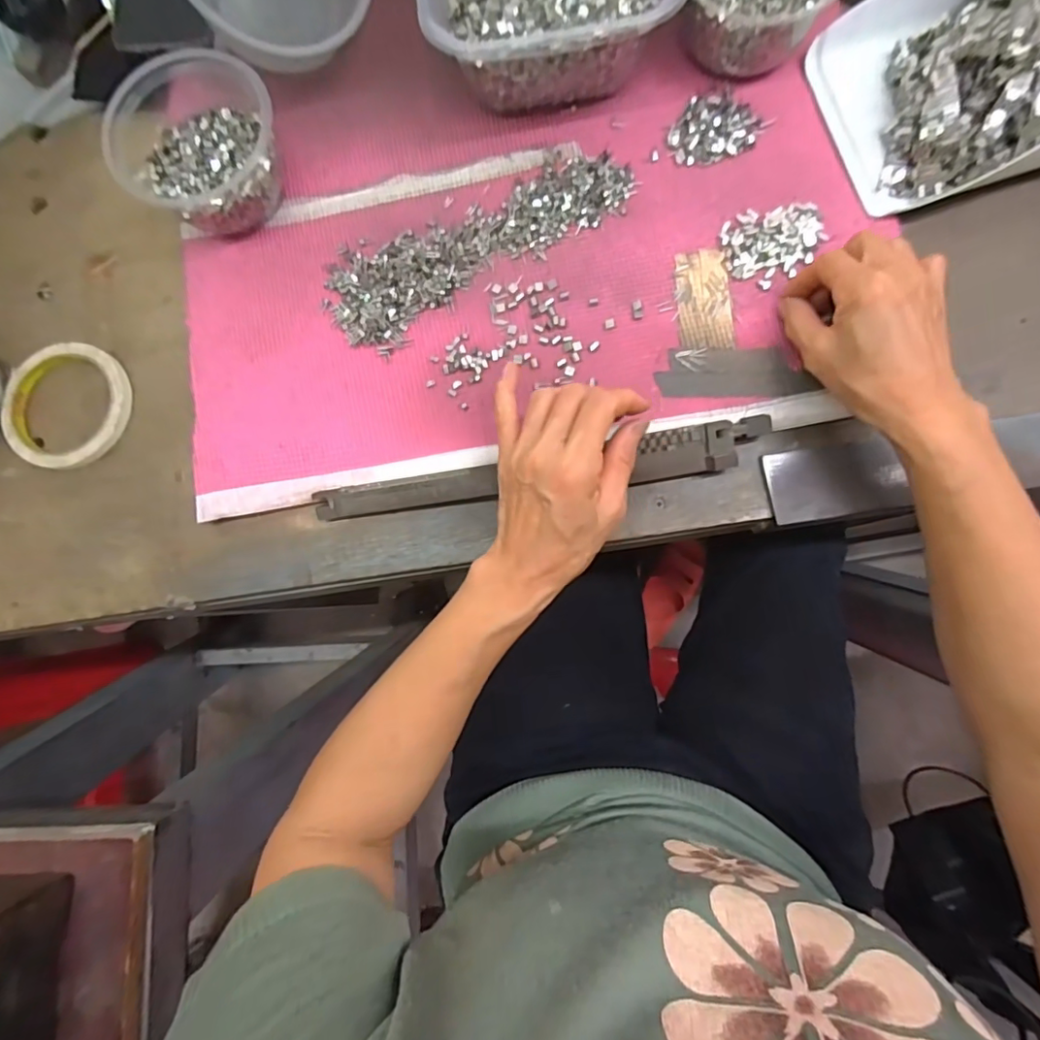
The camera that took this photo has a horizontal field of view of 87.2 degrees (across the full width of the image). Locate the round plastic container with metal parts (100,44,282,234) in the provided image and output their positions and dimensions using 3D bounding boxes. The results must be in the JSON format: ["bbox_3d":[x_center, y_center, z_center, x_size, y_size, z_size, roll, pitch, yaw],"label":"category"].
[{"bbox_3d":[-0.228,-0.270,0.399,0.108,0.064,0.113,-1,82,4],"label":"round plastic container with metal parts"}]

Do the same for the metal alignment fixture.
[{"bbox_3d":[0.012,-0.031,0.377,0.310,0.012,0.031,-9,86,5],"label":"metal alignment fixture"}]

